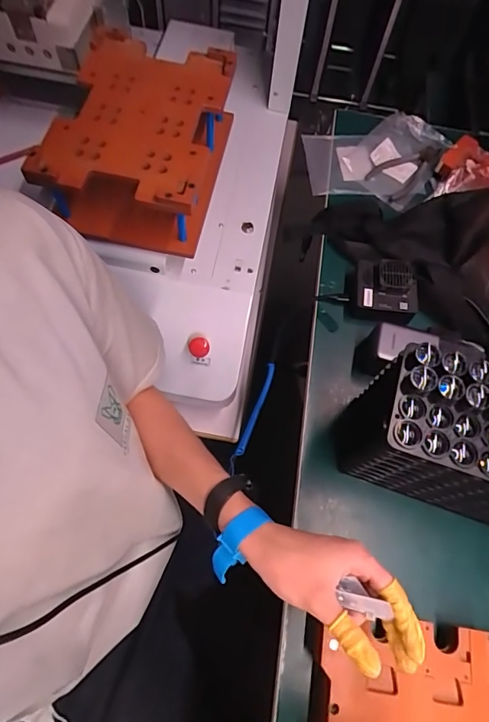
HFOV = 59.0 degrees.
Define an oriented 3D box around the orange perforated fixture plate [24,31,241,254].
[{"bbox_3d":[-0.128,-0.287,0.569,0.193,0.097,0.273,12,67,1],"label":"orange perforated fixture plate"}]

